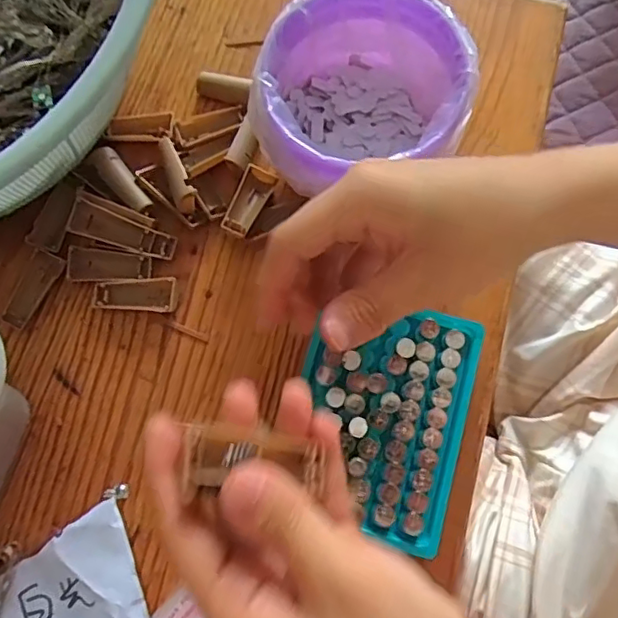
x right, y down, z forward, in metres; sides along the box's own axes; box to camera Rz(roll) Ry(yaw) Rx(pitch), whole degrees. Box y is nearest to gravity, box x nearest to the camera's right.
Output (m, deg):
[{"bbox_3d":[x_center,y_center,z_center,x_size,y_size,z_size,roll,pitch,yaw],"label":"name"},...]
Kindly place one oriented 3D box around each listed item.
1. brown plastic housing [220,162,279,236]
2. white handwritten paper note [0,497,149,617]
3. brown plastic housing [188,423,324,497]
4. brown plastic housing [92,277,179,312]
[{"bbox_3d":[-0.038,-0.068,0.359,0.019,0.011,0.051,20,62,6],"label":"brown plastic housing"},{"bbox_3d":[-0.140,0.156,0.312,0.094,0.007,0.067,-22,77,-4],"label":"white handwritten paper note"},{"bbox_3d":[-0.018,0.050,0.192,0.045,0.008,0.017,16,75,-27],"label":"brown plastic housing"},{"bbox_3d":[-0.105,-0.008,0.352,0.050,0.009,0.020,1,76,1],"label":"brown plastic housing"}]

